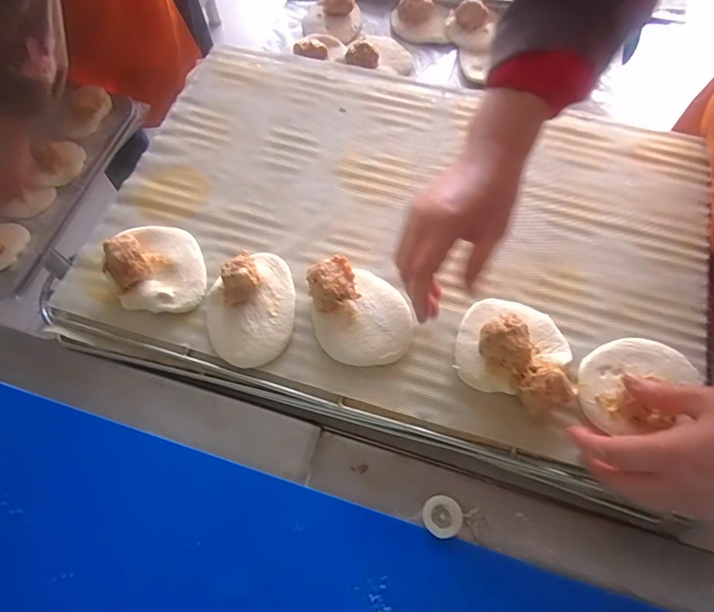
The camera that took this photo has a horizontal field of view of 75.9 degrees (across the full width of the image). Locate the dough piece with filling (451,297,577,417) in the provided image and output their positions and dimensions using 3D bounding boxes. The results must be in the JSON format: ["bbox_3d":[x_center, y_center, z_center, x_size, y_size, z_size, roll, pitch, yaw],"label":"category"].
[{"bbox_3d":[0.136,0.032,0.389,0.094,0.039,0.089,23,69,12],"label":"dough piece with filling"}]

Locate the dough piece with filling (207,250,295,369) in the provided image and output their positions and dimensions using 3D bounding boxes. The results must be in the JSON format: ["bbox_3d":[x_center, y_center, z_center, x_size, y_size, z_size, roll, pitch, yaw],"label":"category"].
[{"bbox_3d":[-0.100,-0.006,0.415,0.078,0.035,0.113,-3,66,1],"label":"dough piece with filling"}]

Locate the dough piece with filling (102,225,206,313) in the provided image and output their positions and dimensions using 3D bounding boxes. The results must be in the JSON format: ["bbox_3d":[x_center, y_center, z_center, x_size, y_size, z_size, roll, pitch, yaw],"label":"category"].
[{"bbox_3d":[-0.189,-0.044,0.435,0.087,0.037,0.093,-1,66,2],"label":"dough piece with filling"}]

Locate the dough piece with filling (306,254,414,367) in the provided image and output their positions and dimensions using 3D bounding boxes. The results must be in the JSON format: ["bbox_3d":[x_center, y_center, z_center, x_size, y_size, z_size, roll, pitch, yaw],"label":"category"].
[{"bbox_3d":[0.003,0.002,0.410,0.085,0.036,0.096,-10,66,-3],"label":"dough piece with filling"}]

